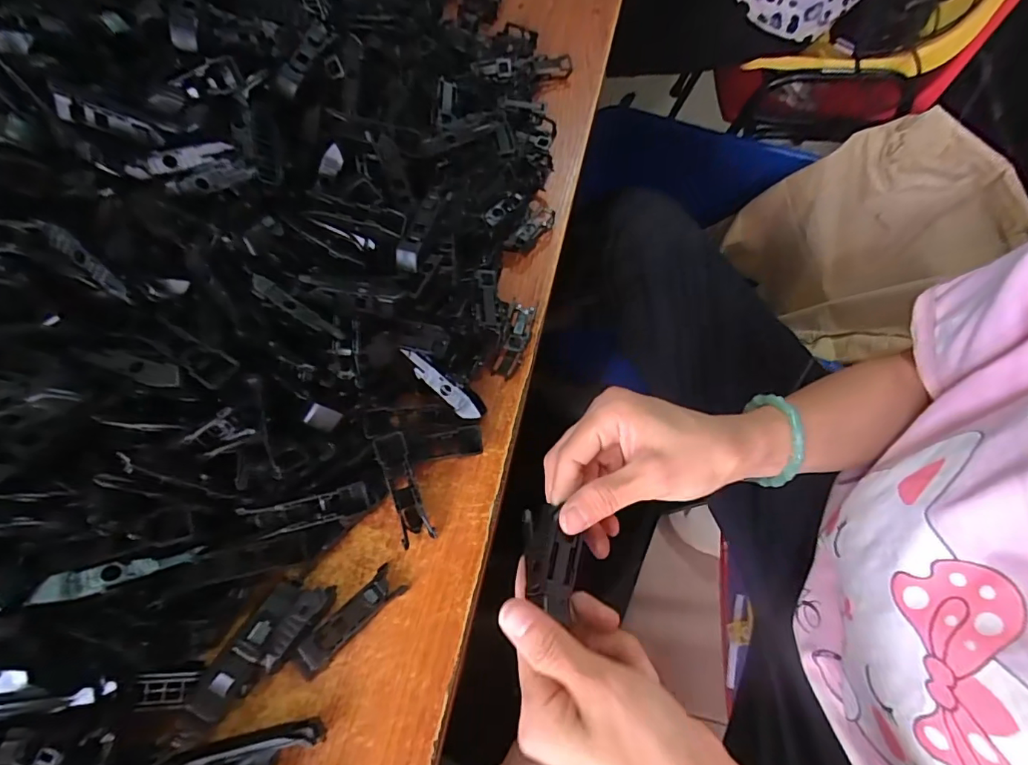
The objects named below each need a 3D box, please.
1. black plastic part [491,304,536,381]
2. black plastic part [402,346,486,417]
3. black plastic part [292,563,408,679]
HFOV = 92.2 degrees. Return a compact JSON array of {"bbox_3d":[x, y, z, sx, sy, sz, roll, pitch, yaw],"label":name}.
[{"bbox_3d":[0.001,-0.031,0.356,0.017,0.007,0.059,17,66,7],"label":"black plastic part"},{"bbox_3d":[-0.046,0.000,0.320,0.065,0.009,0.015,42,70,-6],"label":"black plastic part"},{"bbox_3d":[-0.092,0.133,0.278,0.019,0.014,0.063,42,71,17],"label":"black plastic part"}]

